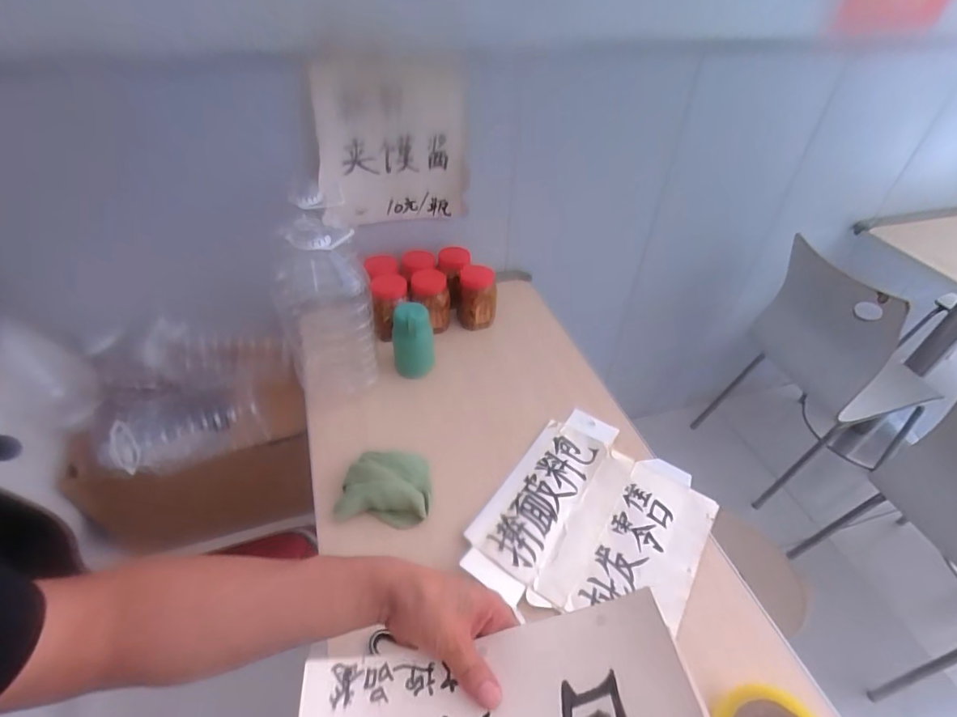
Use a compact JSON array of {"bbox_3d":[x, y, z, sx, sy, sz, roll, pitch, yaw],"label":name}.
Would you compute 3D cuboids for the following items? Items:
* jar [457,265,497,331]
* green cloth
[{"bbox_3d":[-0.005,-0.126,1.021,0.082,0.124,0.071,0,42,-3],"label":"jar"},{"bbox_3d":[-0.139,0.195,0.722,0.135,0.041,0.094,3,42,0],"label":"green cloth"}]

